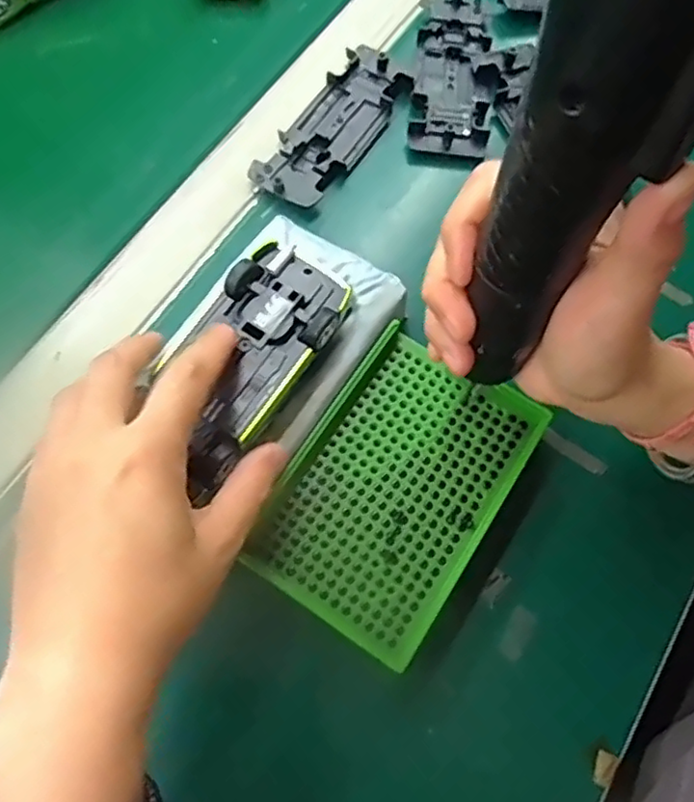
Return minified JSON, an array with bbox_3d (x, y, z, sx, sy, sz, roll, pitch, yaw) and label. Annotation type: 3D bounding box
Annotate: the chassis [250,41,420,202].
[{"bbox_3d":[-0.007,-0.166,0.385,0.045,0.012,0.121,31,72,11],"label":"chassis"}]

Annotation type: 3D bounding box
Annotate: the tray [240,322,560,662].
[{"bbox_3d":[0.024,0.040,0.305,0.091,0.025,0.137,32,73,9],"label":"tray"}]

